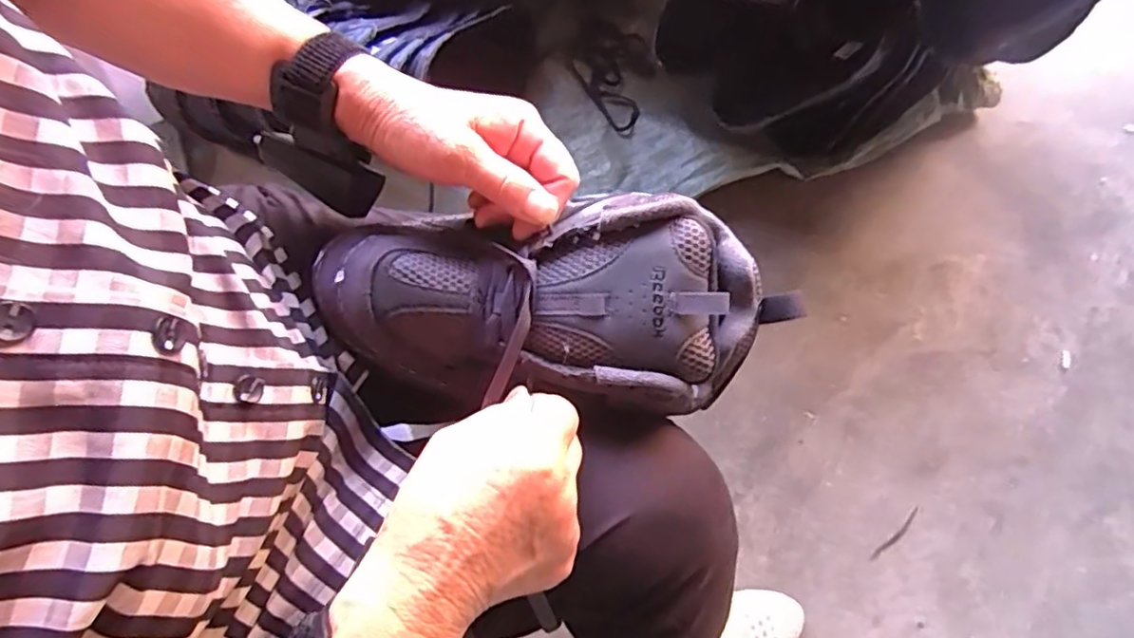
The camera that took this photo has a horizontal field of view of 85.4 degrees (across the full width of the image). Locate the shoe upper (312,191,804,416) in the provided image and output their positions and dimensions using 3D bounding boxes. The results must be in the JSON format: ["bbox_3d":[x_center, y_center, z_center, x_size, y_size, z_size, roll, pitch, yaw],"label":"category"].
[{"bbox_3d":[-0.013,-0.006,0.341,0.253,0.078,0.098,1,74,6],"label":"shoe upper"}]

